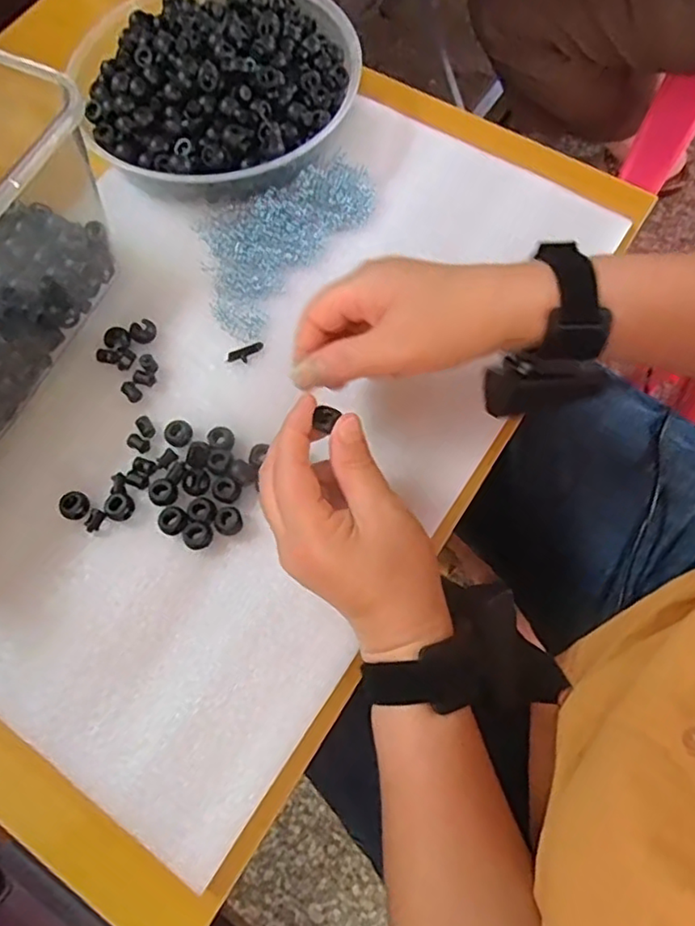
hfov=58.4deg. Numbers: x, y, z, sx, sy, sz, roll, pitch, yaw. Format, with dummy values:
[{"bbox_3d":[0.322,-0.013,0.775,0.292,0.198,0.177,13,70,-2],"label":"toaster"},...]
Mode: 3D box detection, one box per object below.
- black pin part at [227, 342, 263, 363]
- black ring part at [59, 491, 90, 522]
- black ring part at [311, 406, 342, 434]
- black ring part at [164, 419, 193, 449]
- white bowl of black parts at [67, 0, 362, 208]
[{"bbox_3d":[-0.072,-0.078,0.440,0.027,0.004,0.012,-18,70,-4],"label":"black pin part"},{"bbox_3d":[-0.175,0.028,0.401,0.016,0.012,0.018,28,73,12],"label":"black ring part"},{"bbox_3d":[-0.009,-0.023,0.344,0.011,0.011,0.015,30,93,27],"label":"black ring part"},{"bbox_3d":[-0.113,-0.020,0.417,0.017,0.007,0.019,-39,73,-11],"label":"black ring part"},{"bbox_3d":[-0.107,-0.308,0.497,0.218,0.058,0.216,-1,70,2],"label":"white bowl of black parts"}]

